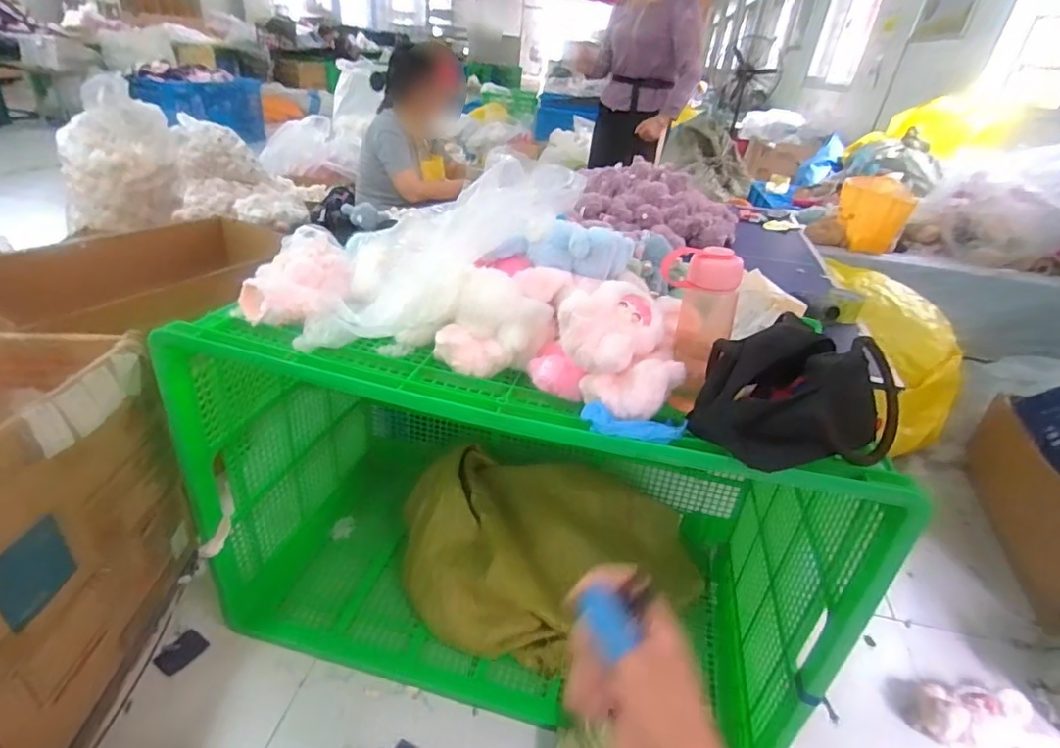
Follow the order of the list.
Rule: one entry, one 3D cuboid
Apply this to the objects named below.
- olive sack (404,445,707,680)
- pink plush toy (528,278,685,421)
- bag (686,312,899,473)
[{"bbox_3d":[0.032,0.393,1.193,0.615,0.232,0.385,10,30,3],"label":"olive sack"},{"bbox_3d":[0.110,-0.038,0.753,0.198,0.130,0.133,21,32,21],"label":"pink plush toy"},{"bbox_3d":[0.325,0.028,0.680,0.224,0.118,0.177,-14,36,-33],"label":"bag"}]

